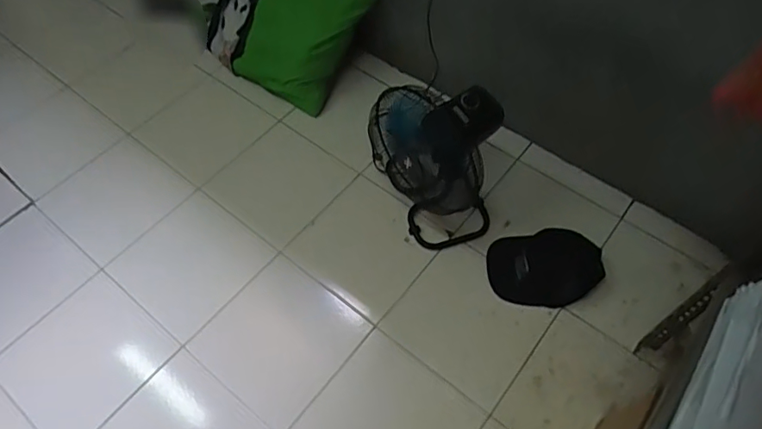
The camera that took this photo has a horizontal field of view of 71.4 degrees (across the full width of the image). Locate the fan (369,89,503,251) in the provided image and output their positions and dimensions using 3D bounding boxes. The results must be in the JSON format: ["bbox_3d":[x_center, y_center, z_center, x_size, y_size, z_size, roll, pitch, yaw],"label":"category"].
[{"bbox_3d":[0.112,-0.116,1.217,0.290,0.346,0.220,7,57,7],"label":"fan"}]

